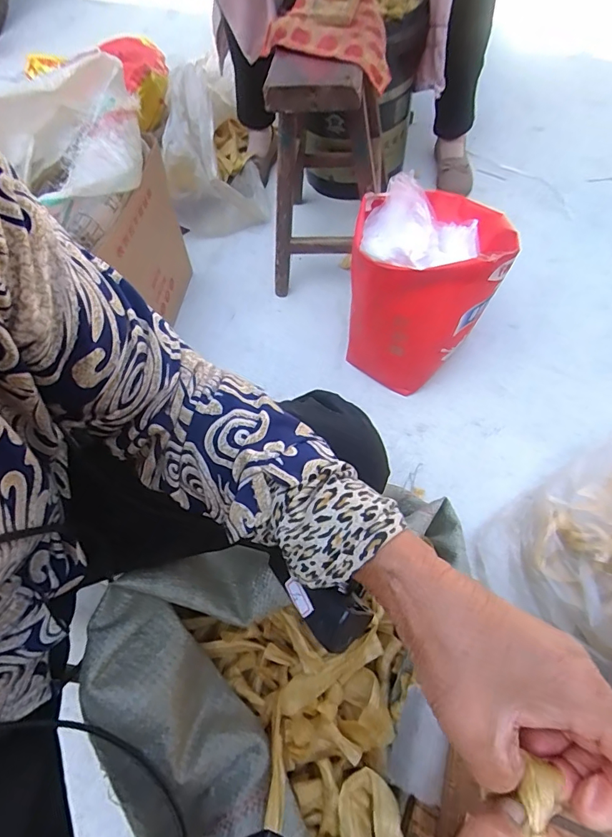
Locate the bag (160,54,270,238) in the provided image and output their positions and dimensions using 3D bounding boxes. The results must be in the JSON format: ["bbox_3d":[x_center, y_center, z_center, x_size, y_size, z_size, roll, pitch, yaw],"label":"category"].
[{"bbox_3d":[-0.231,-0.659,1.095,0.221,0.252,0.354,-10,61,-3],"label":"bag"}]

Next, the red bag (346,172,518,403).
[{"bbox_3d":[0.207,-0.237,0.804,0.229,0.298,0.250,10,62,8],"label":"red bag"}]

